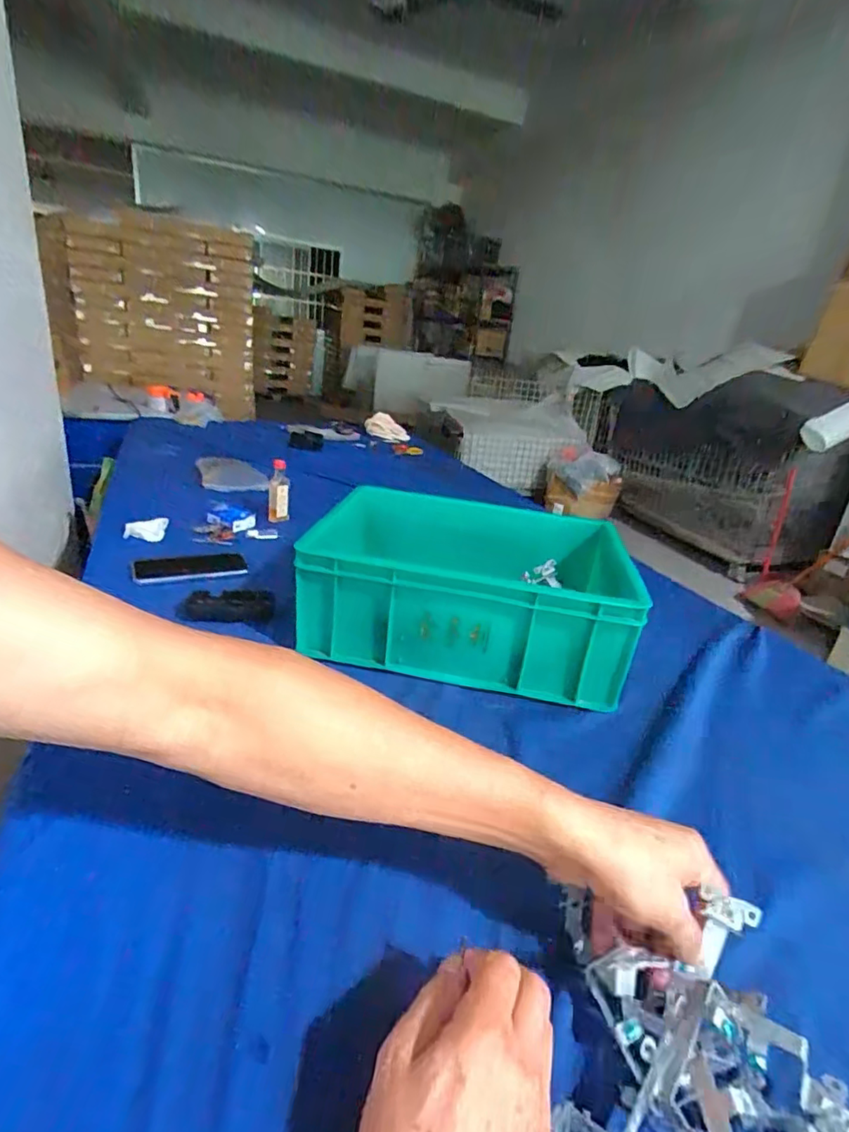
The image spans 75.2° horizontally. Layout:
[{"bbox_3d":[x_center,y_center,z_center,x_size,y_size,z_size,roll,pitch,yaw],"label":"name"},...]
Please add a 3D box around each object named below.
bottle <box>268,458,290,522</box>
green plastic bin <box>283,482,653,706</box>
[{"bbox_3d":[-0.292,-0.149,1.105,0.039,0.127,0.036,-1,23,-17],"label":"bottle"},{"bbox_3d":[0.055,0.021,0.768,0.408,0.142,0.304,8,22,5],"label":"green plastic bin"}]

